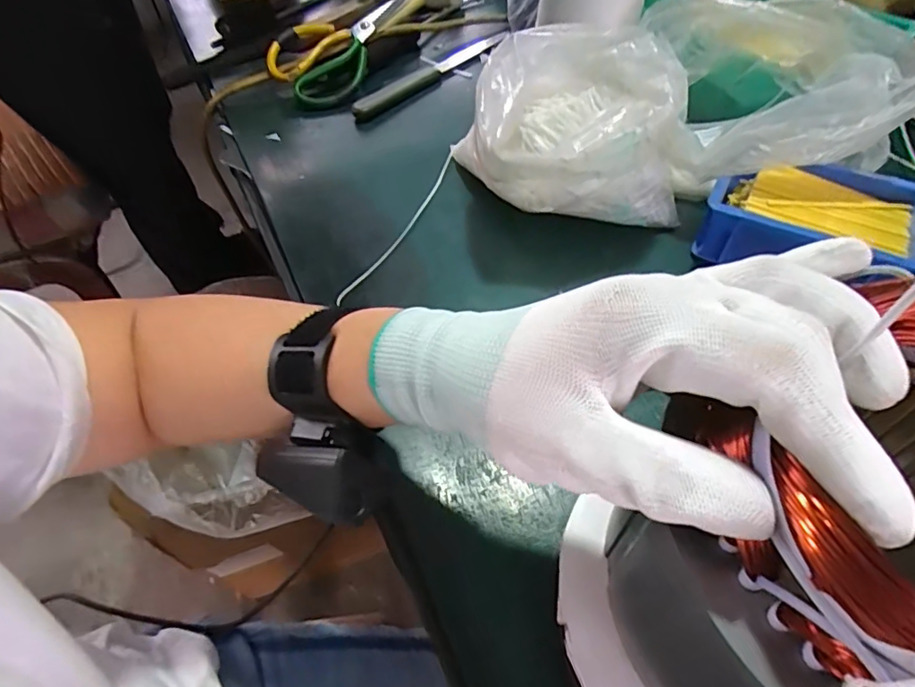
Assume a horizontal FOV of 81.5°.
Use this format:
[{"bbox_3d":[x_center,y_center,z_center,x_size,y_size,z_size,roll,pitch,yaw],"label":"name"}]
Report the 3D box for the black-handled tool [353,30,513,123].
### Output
[{"bbox_3d":[-0.027,-0.306,0.599,0.030,0.013,0.231,35,63,24],"label":"black-handled tool"}]

